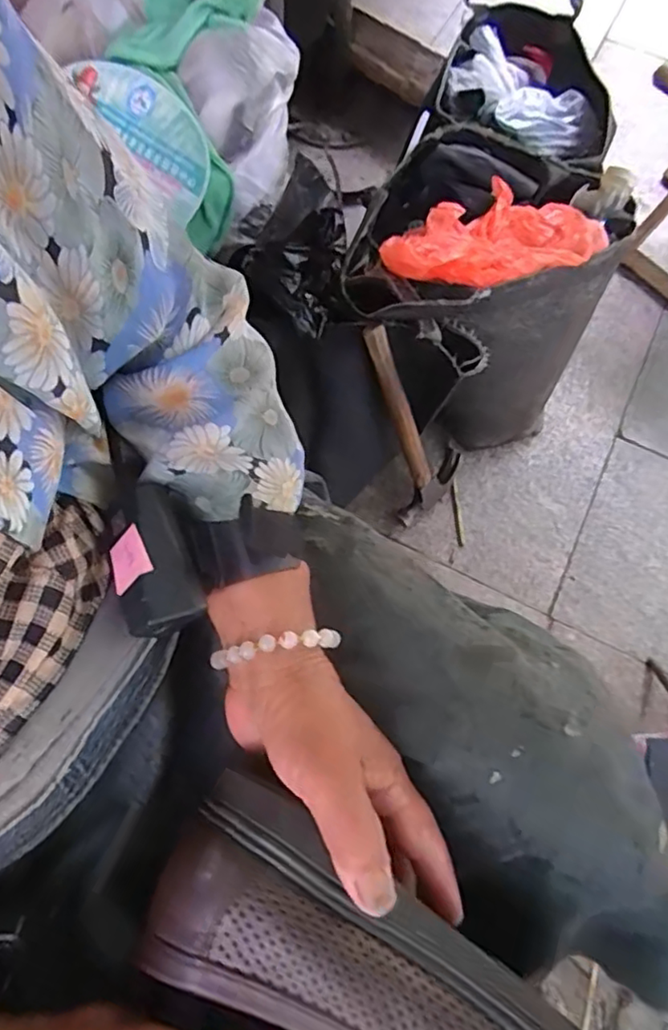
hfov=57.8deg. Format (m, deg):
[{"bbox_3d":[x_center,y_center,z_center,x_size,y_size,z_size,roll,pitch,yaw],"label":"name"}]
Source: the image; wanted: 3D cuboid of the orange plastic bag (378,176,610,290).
[{"bbox_3d":[0.177,-0.318,0.681,0.270,0.059,0.144,-21,70,-9],"label":"orange plastic bag"}]

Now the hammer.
[{"bbox_3d":[0.089,-0.109,0.726,0.113,0.275,0.028,-44,45,-16],"label":"hammer"}]

